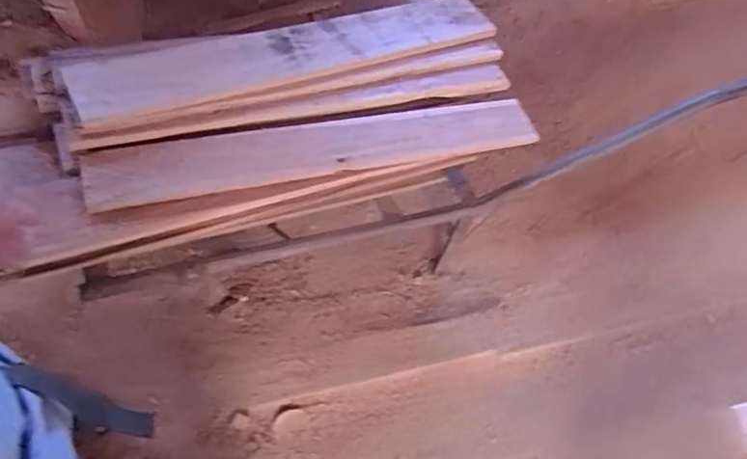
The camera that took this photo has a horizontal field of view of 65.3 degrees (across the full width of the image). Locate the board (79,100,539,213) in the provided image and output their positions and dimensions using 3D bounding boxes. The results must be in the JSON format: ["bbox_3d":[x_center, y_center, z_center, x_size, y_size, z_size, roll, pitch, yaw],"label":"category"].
[{"bbox_3d":[-0.074,-0.158,1.103,0.871,0.027,0.122,-11,66,-21],"label":"board"}]

